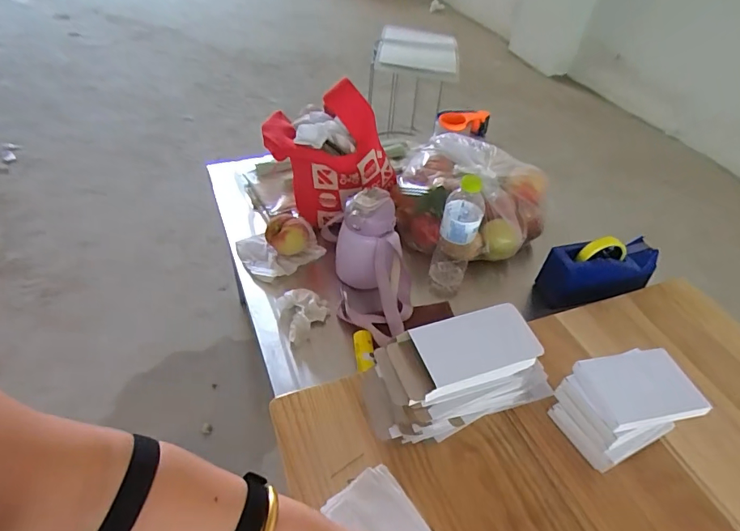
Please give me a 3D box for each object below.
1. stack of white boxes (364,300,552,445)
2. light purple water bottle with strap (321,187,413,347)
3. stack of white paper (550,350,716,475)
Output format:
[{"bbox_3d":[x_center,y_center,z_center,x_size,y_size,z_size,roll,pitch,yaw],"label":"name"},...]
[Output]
[{"bbox_3d":[0.122,0.133,0.590,0.254,0.149,0.109,-10,46,-15],"label":"stack of white boxes"},{"bbox_3d":[0.004,-0.001,0.772,0.120,0.182,0.188,-10,46,-15],"label":"light purple water bottle with strap"},{"bbox_3d":[0.313,0.172,0.560,0.126,0.105,0.103,-13,47,-18],"label":"stack of white paper"}]

